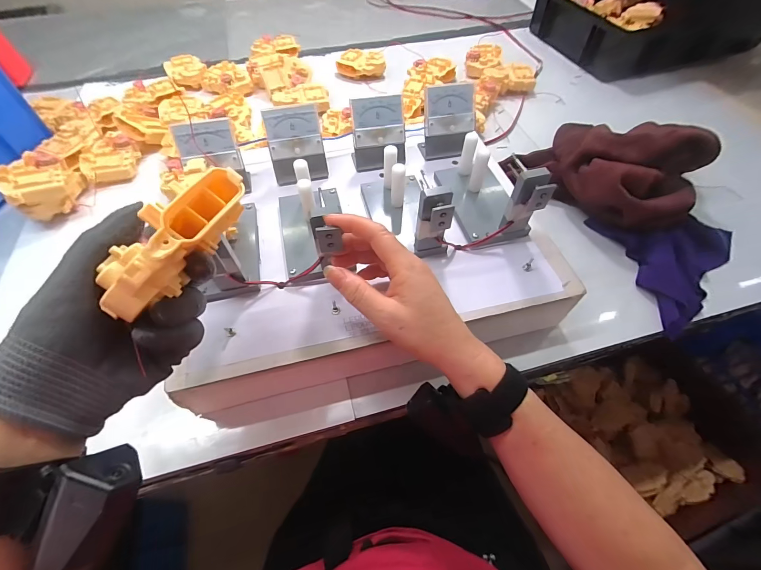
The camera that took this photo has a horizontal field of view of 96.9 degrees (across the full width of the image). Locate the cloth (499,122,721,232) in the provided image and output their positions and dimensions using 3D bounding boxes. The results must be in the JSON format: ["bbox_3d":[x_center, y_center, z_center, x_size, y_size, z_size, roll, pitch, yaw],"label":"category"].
[{"bbox_3d":[0.322,-0.172,0.473,0.162,0.100,0.224,-35,63,-20],"label":"cloth"}]

